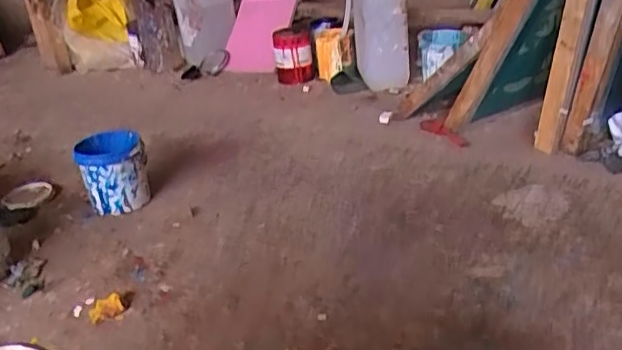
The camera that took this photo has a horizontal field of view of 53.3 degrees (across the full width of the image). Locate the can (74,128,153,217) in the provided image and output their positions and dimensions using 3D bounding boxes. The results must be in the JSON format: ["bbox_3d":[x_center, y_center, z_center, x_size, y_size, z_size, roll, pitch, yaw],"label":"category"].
[{"bbox_3d":[-0.375,-0.003,1.184,0.122,0.128,0.118,-16,27,-20],"label":"can"}]

